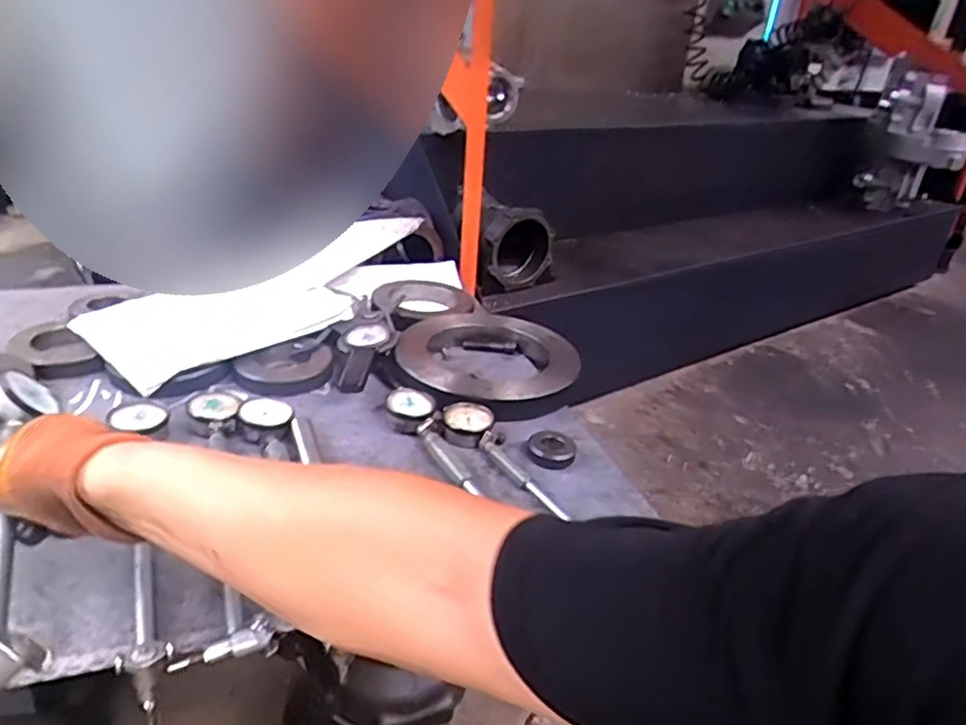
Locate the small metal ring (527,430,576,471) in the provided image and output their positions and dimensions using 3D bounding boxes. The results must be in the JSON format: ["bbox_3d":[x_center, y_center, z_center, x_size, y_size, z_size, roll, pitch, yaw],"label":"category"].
[{"bbox_3d":[0.074,0.093,0.709,0.052,0.008,0.058,9,28,6],"label":"small metal ring"}]

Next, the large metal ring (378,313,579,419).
[{"bbox_3d":[0.002,-0.004,0.854,0.236,0.035,0.234,5,28,-2],"label":"large metal ring"}]

